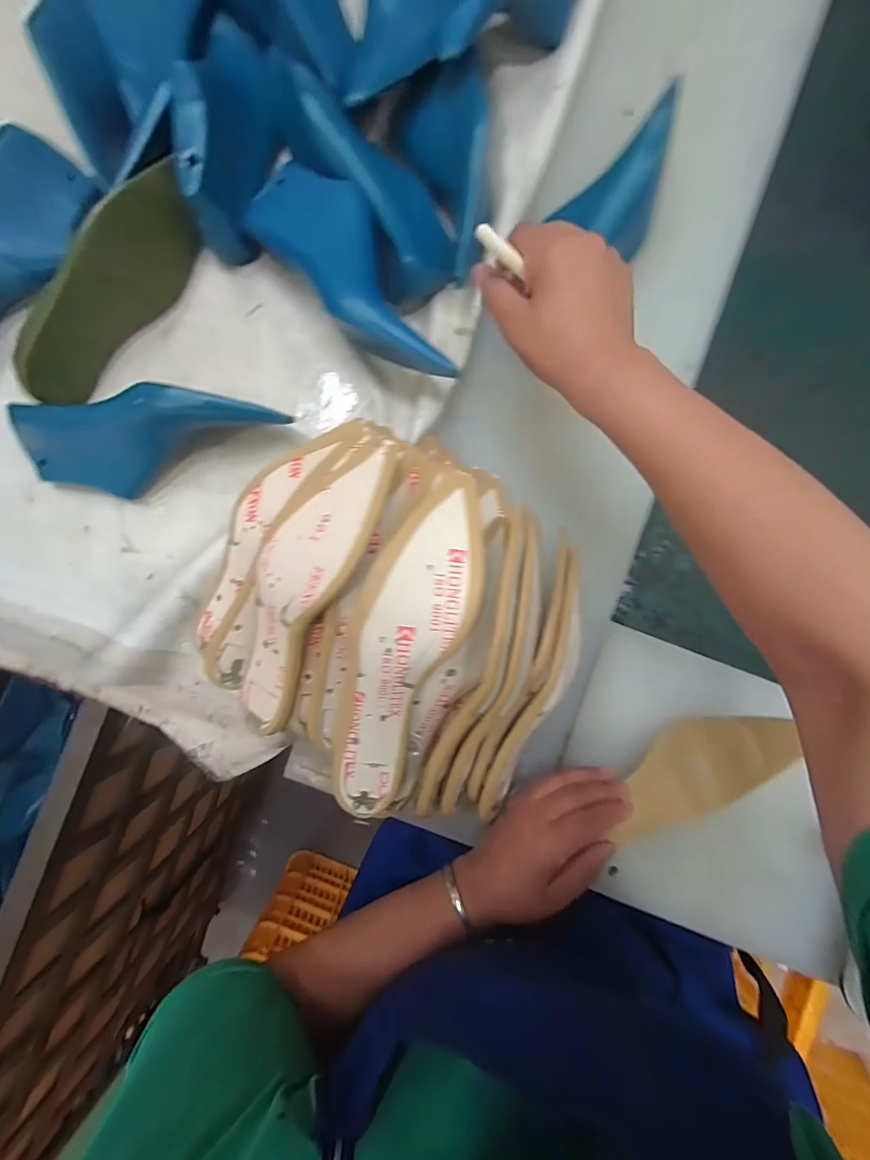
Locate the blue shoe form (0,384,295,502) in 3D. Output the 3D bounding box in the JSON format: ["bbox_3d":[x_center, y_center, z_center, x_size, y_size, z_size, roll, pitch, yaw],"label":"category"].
[{"bbox_3d":[-0.252,-0.125,0.364,0.245,0.067,0.081,-6,88,1],"label":"blue shoe form"}]

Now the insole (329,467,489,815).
[{"bbox_3d":[-0.019,0.051,0.284,0.070,0.042,0.242,15,88,2],"label":"insole"}]

